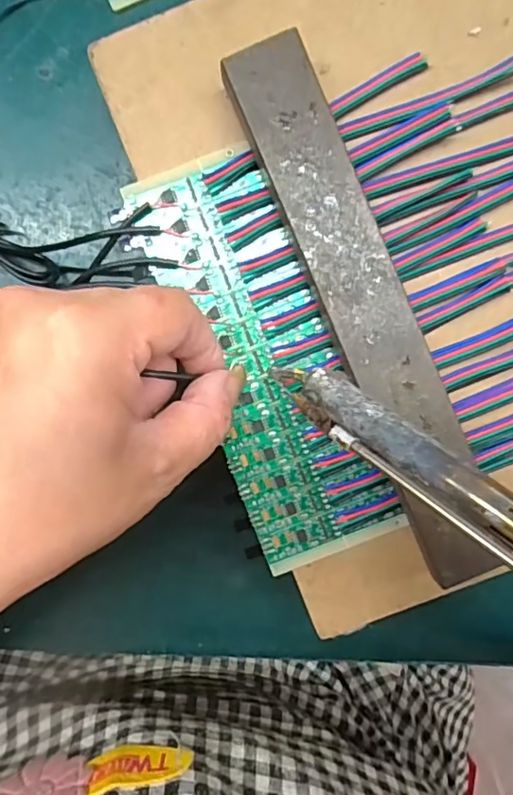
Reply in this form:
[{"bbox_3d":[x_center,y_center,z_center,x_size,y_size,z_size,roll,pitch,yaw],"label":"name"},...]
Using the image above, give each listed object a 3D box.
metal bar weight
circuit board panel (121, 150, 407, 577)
[{"bbox_3d":[0.042,-0.030,0.211,0.030,0.020,0.207,-23,95,2],"label":"metal bar weight"},{"bbox_3d":[0.004,-0.014,0.221,0.058,0.004,0.162,-19,93,2],"label":"circuit board panel"}]

